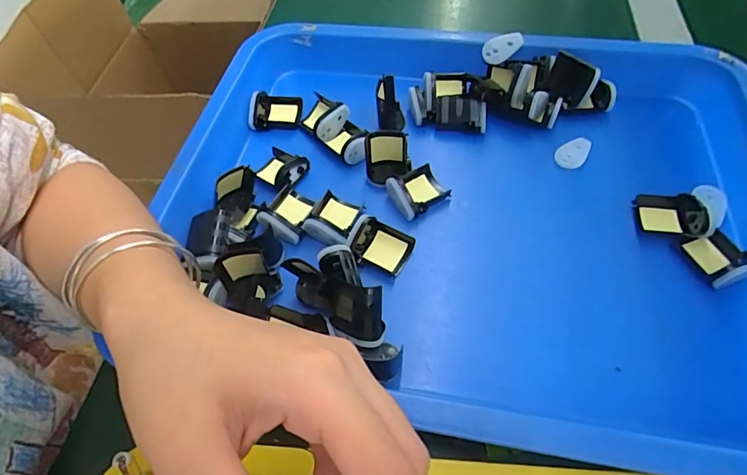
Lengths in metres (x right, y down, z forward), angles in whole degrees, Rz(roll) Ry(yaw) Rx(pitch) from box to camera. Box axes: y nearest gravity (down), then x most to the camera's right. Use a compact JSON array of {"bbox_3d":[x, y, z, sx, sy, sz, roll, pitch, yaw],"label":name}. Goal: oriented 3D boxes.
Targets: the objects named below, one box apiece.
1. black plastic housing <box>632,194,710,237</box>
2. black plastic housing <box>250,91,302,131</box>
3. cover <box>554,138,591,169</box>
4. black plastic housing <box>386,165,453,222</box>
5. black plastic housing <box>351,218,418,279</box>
[{"bbox_3d":[0.212,-0.015,0.316,0.041,0.014,0.032,4,58,6],"label":"black plastic housing"},{"bbox_3d":[-0.088,-0.113,0.395,0.044,0.016,0.035,2,58,5],"label":"black plastic housing"},{"bbox_3d":[0.161,-0.069,0.358,0.021,0.004,0.033,37,67,23],"label":"cover"},{"bbox_3d":[0.034,-0.037,0.342,0.041,0.019,0.035,-33,61,-16],"label":"black plastic housing"},{"bbox_3d":[0.005,0.007,0.316,0.038,0.019,0.034,24,62,18],"label":"black plastic housing"}]

